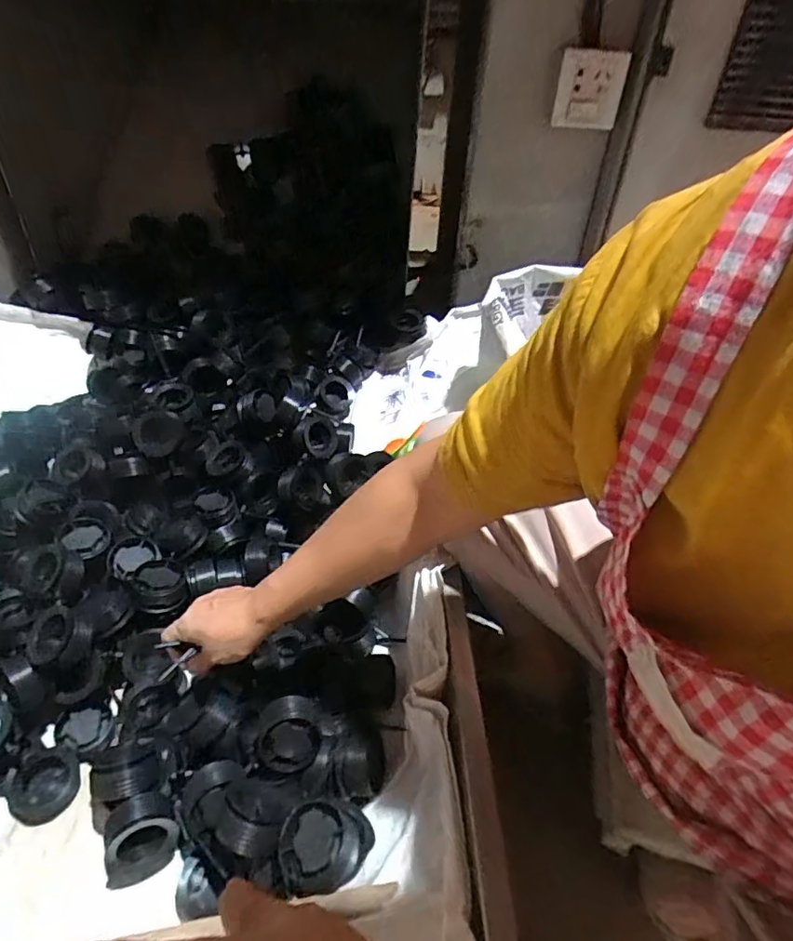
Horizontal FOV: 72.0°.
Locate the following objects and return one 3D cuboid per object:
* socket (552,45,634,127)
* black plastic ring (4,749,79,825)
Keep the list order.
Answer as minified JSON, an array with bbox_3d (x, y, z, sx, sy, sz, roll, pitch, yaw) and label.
[{"bbox_3d":[0.264,-0.520,0.745,0.091,0.088,0.018,0,31,-5],"label":"socket"},{"bbox_3d":[-0.352,0.316,0.548,0.064,0.030,0.064,2,40,-2],"label":"black plastic ring"}]

